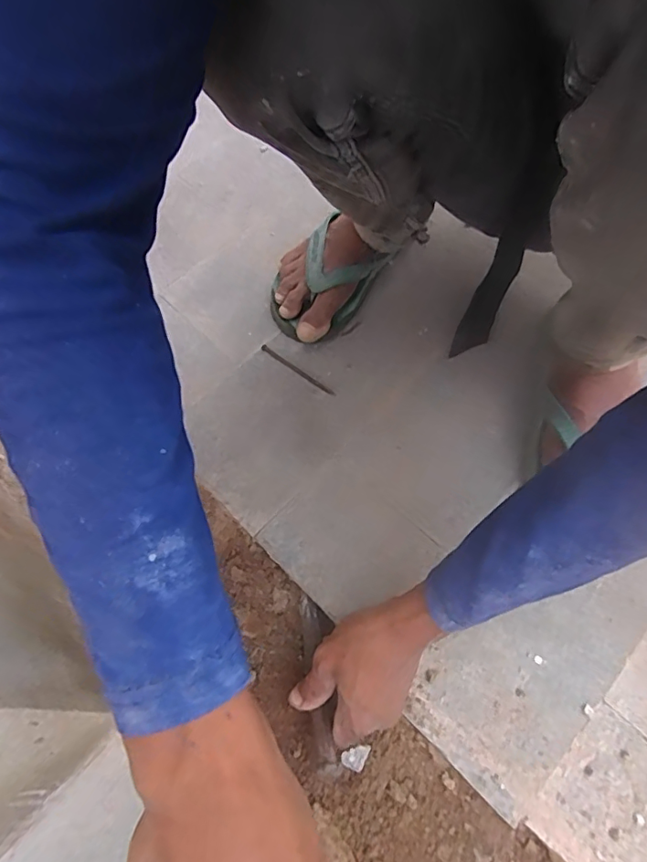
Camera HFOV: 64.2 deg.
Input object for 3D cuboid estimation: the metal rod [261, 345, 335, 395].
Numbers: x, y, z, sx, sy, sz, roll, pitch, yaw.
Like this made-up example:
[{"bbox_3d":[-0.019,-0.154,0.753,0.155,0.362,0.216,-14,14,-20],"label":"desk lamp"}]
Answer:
[{"bbox_3d":[-0.029,-0.067,0.567,0.099,0.007,0.007,34,71,17],"label":"metal rod"}]

